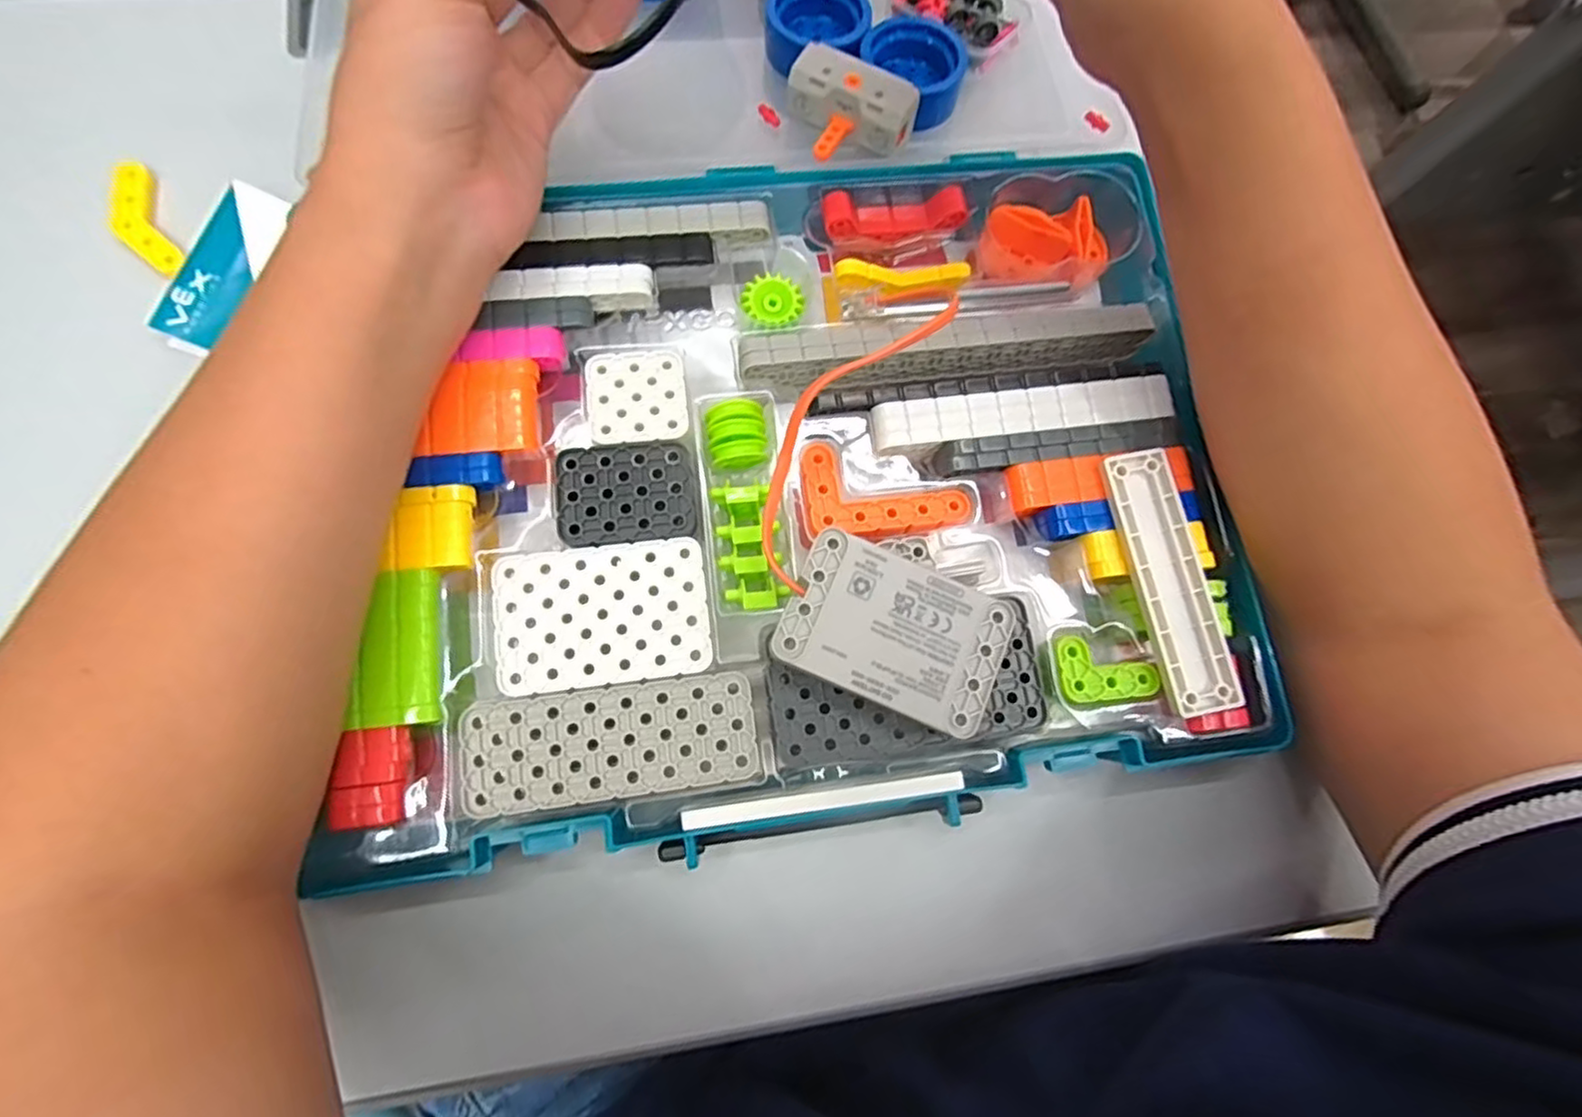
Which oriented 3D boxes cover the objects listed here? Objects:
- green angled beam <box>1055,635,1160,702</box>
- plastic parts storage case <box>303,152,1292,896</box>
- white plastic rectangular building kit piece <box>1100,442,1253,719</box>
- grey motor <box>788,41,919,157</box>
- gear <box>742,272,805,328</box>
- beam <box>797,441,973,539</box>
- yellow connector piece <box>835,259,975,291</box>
[{"bbox_3d":[0.120,0.041,0.257,0.036,0.004,0.024,-3,78,-5],"label":"green angled beam"},{"bbox_3d":[0.000,-0.029,0.280,0.341,0.063,0.269,-8,78,-6],"label":"plastic parts storage case"},{"bbox_3d":[0.145,0.007,0.259,0.028,0.005,0.100,-8,78,-6],"label":"white plastic rectangular building kit piece"},{"bbox_3d":[0.027,-0.200,0.298,0.053,0.021,0.023,26,77,2],"label":"grey motor"},{"bbox_3d":[-0.007,-0.109,0.288,0.024,0.004,0.021,-19,90,-7],"label":"gear"},{"bbox_3d":[0.037,-0.027,0.269,0.067,0.006,0.036,0,77,-4],"label":"beam"},{"bbox_3d":[0.047,-0.121,0.291,0.057,0.012,0.009,-1,78,-4],"label":"yellow connector piece"}]

